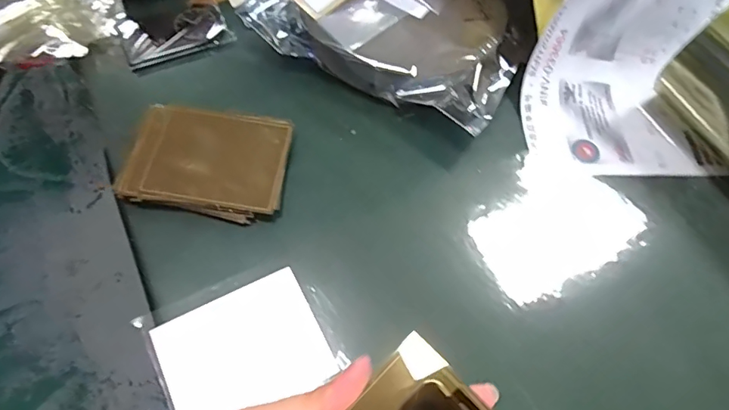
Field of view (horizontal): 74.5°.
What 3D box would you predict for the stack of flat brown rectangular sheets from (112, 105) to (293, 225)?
[{"bbox_3d":[-0.120,-0.033,0.367,0.119,0.019,0.084,8,64,0],"label":"stack of flat brown rectangular sheets"}]

